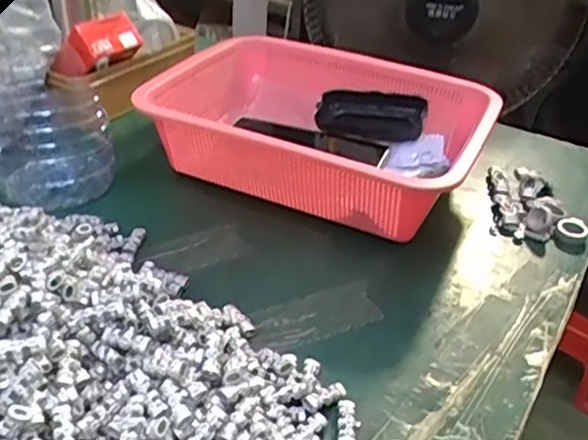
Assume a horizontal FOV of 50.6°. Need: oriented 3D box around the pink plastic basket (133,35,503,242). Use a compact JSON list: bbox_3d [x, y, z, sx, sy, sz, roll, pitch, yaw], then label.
[{"bbox_3d":[0.031,-0.084,0.603,0.290,0.096,0.226,19,37,21],"label":"pink plastic basket"}]

